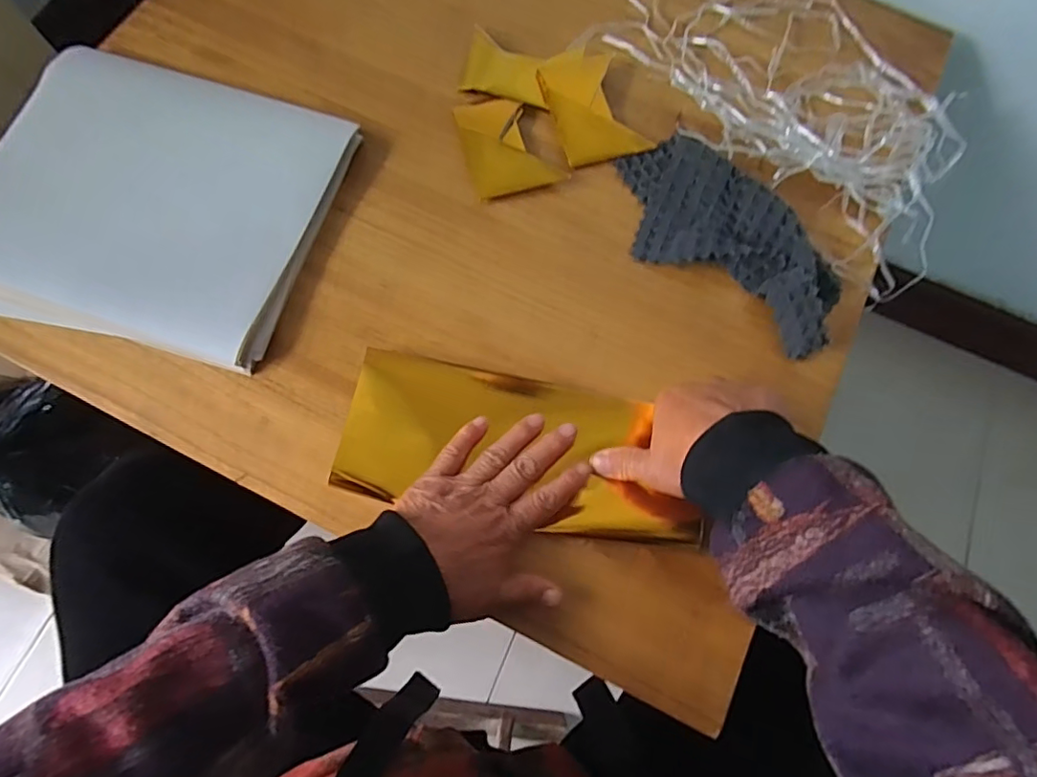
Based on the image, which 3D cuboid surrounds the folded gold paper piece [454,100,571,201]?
[{"bbox_3d":[-0.010,-0.205,0.463,0.069,0.007,0.090,-16,74,-7],"label":"folded gold paper piece"}]

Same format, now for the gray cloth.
[{"bbox_3d":[0.164,-0.118,0.437,0.204,0.027,0.097,42,75,10],"label":"gray cloth"}]

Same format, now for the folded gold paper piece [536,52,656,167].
[{"bbox_3d":[0.062,-0.240,0.471,0.072,0.014,0.104,-18,74,-8],"label":"folded gold paper piece"}]

